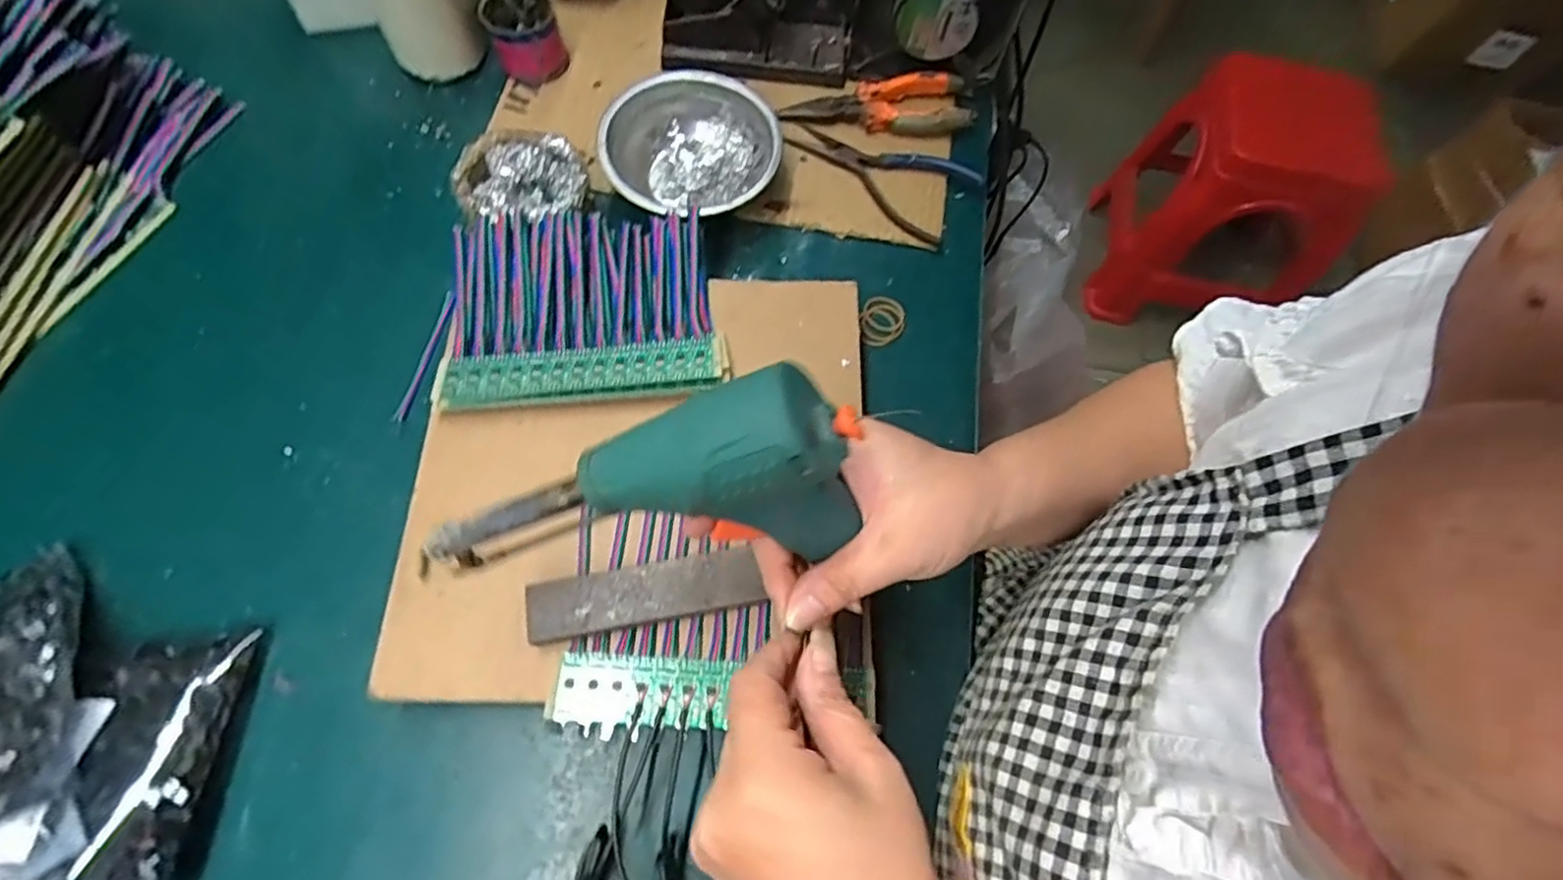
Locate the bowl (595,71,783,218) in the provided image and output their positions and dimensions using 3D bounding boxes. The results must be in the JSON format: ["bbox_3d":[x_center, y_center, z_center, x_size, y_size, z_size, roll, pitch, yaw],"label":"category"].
[{"bbox_3d":[-0.064,-0.206,0.506,0.122,0.038,0.120,1,66,-3],"label":"bowl"}]

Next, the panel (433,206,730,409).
[{"bbox_3d":[-0.122,-0.086,0.430,0.159,0.015,0.131,-5,67,-5],"label":"panel"}]

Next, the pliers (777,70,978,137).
[{"bbox_3d":[0.078,-0.265,0.551,0.148,0.013,0.054,-3,67,-5],"label":"pliers"}]

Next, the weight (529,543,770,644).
[{"bbox_3d":[-0.072,0.081,0.368,0.115,0.016,0.031,-10,67,-8],"label":"weight"}]

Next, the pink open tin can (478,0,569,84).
[{"bbox_3d":[-0.200,-0.314,0.544,0.051,0.049,0.052,1,66,-3],"label":"pink open tin can"}]

